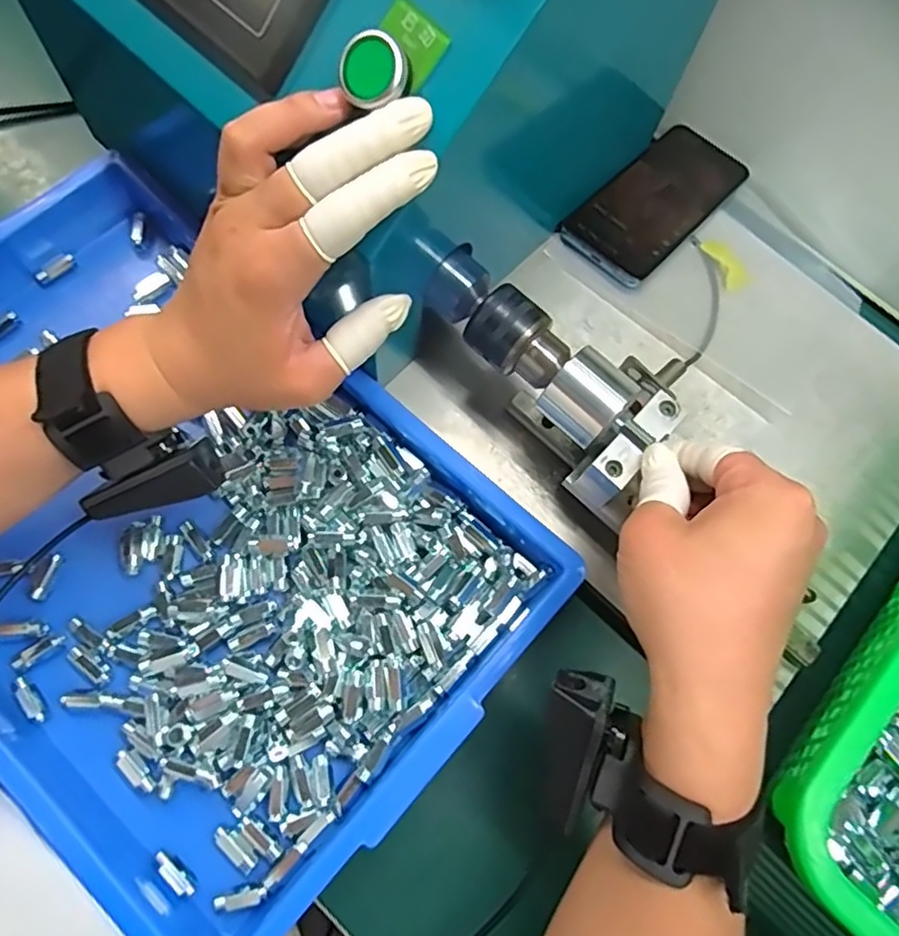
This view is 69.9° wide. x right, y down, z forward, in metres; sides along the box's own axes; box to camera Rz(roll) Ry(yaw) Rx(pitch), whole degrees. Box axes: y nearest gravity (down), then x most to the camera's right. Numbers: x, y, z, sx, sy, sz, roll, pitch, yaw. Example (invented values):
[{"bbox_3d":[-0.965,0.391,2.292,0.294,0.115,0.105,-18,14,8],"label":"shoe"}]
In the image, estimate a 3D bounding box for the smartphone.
[{"bbox_3d":[0.154,-0.198,0.475,0.072,0.011,0.154,42,70,14],"label":"smartphone"}]

